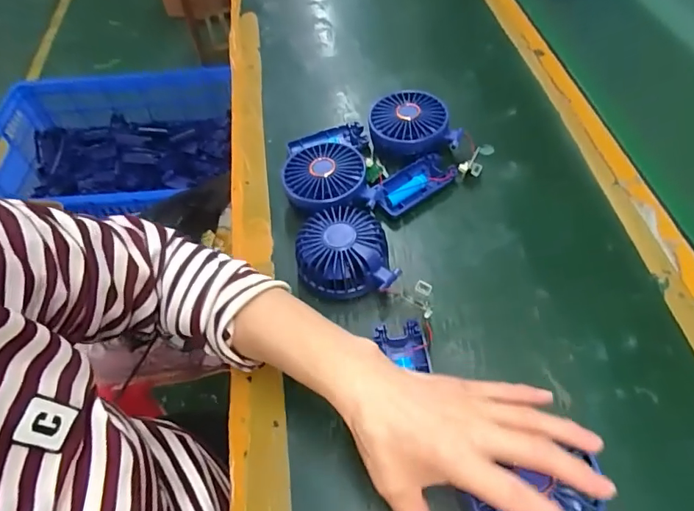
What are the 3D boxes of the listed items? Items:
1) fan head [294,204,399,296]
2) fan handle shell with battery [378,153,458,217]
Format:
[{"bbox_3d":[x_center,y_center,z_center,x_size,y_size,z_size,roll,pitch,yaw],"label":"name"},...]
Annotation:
[{"bbox_3d":[-0.002,-0.003,0.446,0.088,0.047,0.083,-1,54,4],"label":"fan head"},{"bbox_3d":[0.069,-0.072,0.505,0.088,0.025,0.042,-32,58,-17],"label":"fan handle shell with battery"}]

